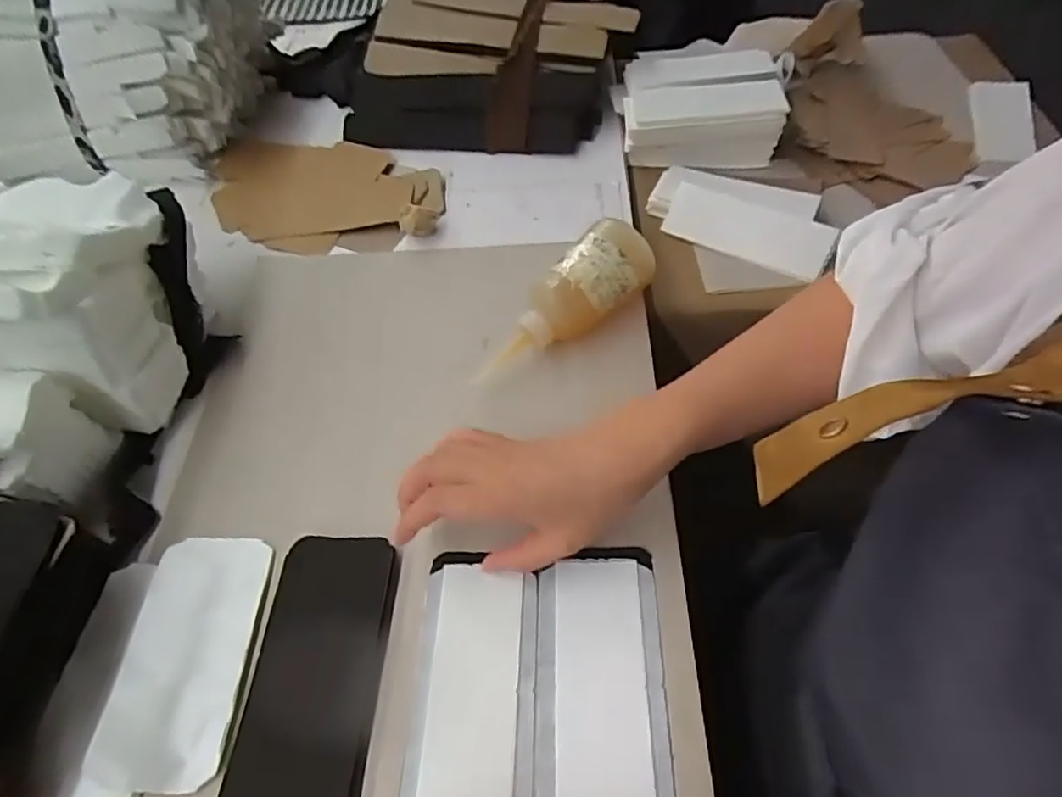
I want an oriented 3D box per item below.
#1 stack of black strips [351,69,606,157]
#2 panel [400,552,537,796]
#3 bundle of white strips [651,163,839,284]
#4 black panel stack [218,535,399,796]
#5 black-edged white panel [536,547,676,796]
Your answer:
[{"bbox_3d":[-0.067,-0.319,0.688,0.282,0.029,0.090,4,95,6],"label":"stack of black strips"},{"bbox_3d":[-0.034,0.169,0.358,0.071,0.008,0.159,-1,56,1],"label":"panel"},{"bbox_3d":[0.203,-0.177,0.594,0.173,0.032,0.083,23,59,21],"label":"bundle of white strips"},{"bbox_3d":[-0.130,0.169,0.369,0.077,0.010,0.174,0,54,6],"label":"black panel stack"},{"bbox_3d":[0.040,0.166,0.353,0.072,0.009,0.161,-2,54,4],"label":"black-edged white panel"}]

